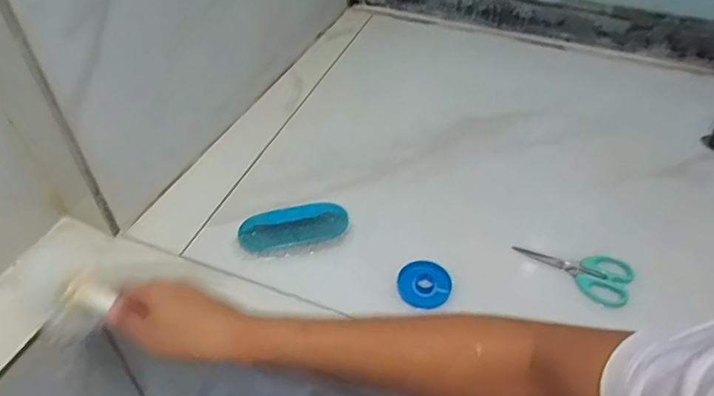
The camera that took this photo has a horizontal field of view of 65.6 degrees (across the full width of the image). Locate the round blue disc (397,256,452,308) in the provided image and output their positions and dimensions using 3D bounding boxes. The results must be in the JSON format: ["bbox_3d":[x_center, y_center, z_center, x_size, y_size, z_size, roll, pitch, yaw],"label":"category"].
[{"bbox_3d":[0.071,0.092,0.589,0.052,0.014,0.054,-40,79,-16],"label":"round blue disc"}]

